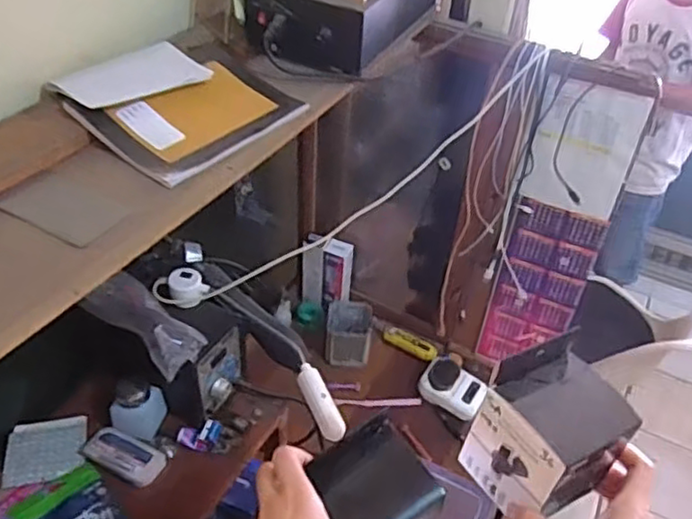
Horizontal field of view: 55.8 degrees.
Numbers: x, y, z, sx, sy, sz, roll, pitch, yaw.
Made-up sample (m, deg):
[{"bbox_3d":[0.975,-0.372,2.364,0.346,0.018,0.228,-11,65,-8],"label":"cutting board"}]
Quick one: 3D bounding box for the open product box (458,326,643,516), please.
[{"bbox_3d":[0.155,0.128,0.490,0.100,0.106,0.083,-22,48,-26],"label":"open product box"}]

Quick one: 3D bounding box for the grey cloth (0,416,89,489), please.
[{"bbox_3d":[-0.374,0.238,0.818,0.091,0.006,0.099,1,33,-17],"label":"grey cloth"}]

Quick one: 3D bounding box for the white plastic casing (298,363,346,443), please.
[{"bbox_3d":[-0.027,0.146,0.682,0.024,0.015,0.093,-16,46,-21],"label":"white plastic casing"}]

